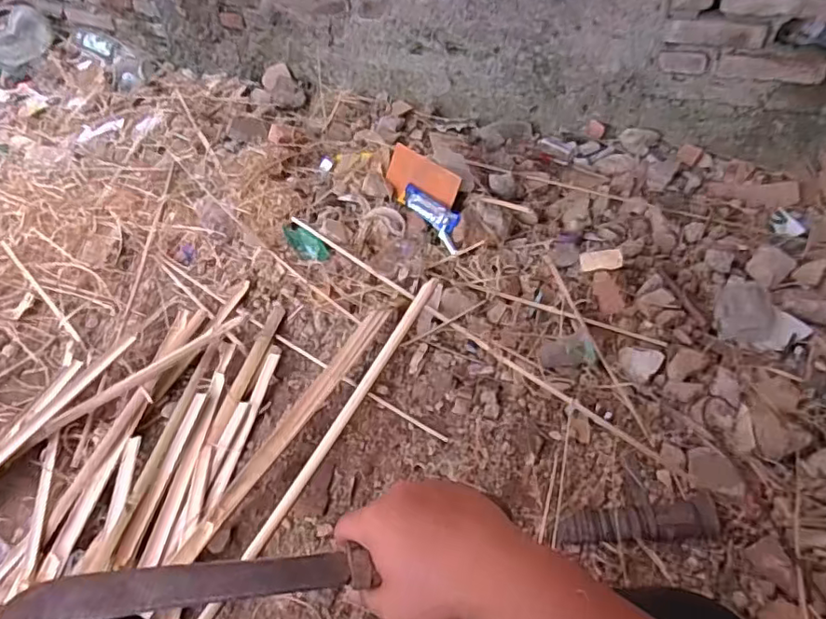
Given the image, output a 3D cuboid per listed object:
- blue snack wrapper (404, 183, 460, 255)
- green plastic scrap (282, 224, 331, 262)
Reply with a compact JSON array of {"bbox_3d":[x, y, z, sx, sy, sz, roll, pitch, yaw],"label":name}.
[{"bbox_3d":[0.044,-0.200,1.198,0.052,0.039,0.206,-27,56,-20],"label":"blue snack wrapper"},{"bbox_3d":[-0.223,-0.135,1.194,0.056,0.020,0.120,-35,58,-24],"label":"green plastic scrap"}]

